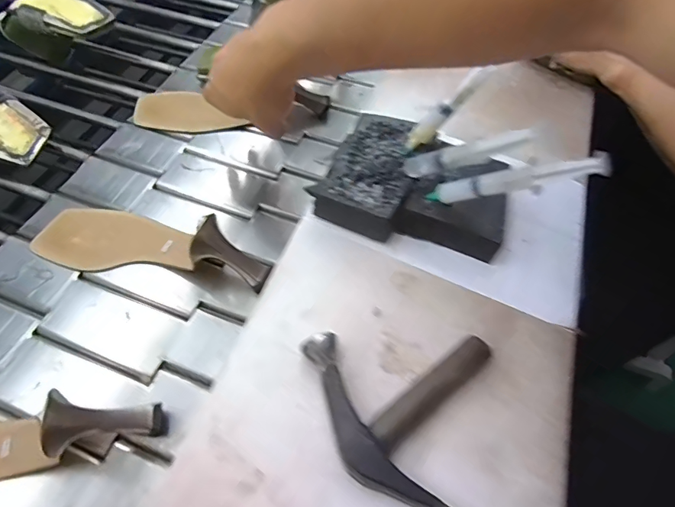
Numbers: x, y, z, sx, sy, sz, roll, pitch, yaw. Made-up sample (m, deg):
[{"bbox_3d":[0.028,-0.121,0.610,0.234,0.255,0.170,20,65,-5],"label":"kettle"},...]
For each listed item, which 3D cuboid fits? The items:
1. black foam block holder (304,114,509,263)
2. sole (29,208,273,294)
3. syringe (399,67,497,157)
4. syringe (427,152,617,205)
[{"bbox_3d":[0.074,-0.059,0.404,0.161,0.037,0.129,22,60,12],"label":"black foam block holder"},{"bbox_3d":[-0.186,-0.018,0.421,0.242,0.062,0.071,11,56,7],"label":"sole"},{"bbox_3d":[0.099,-0.133,0.404,0.105,0.021,0.020,-44,61,21],"label":"syringe"},{"bbox_3d":[0.127,-0.054,0.330,0.140,0.017,0.012,-5,44,48],"label":"syringe"}]

